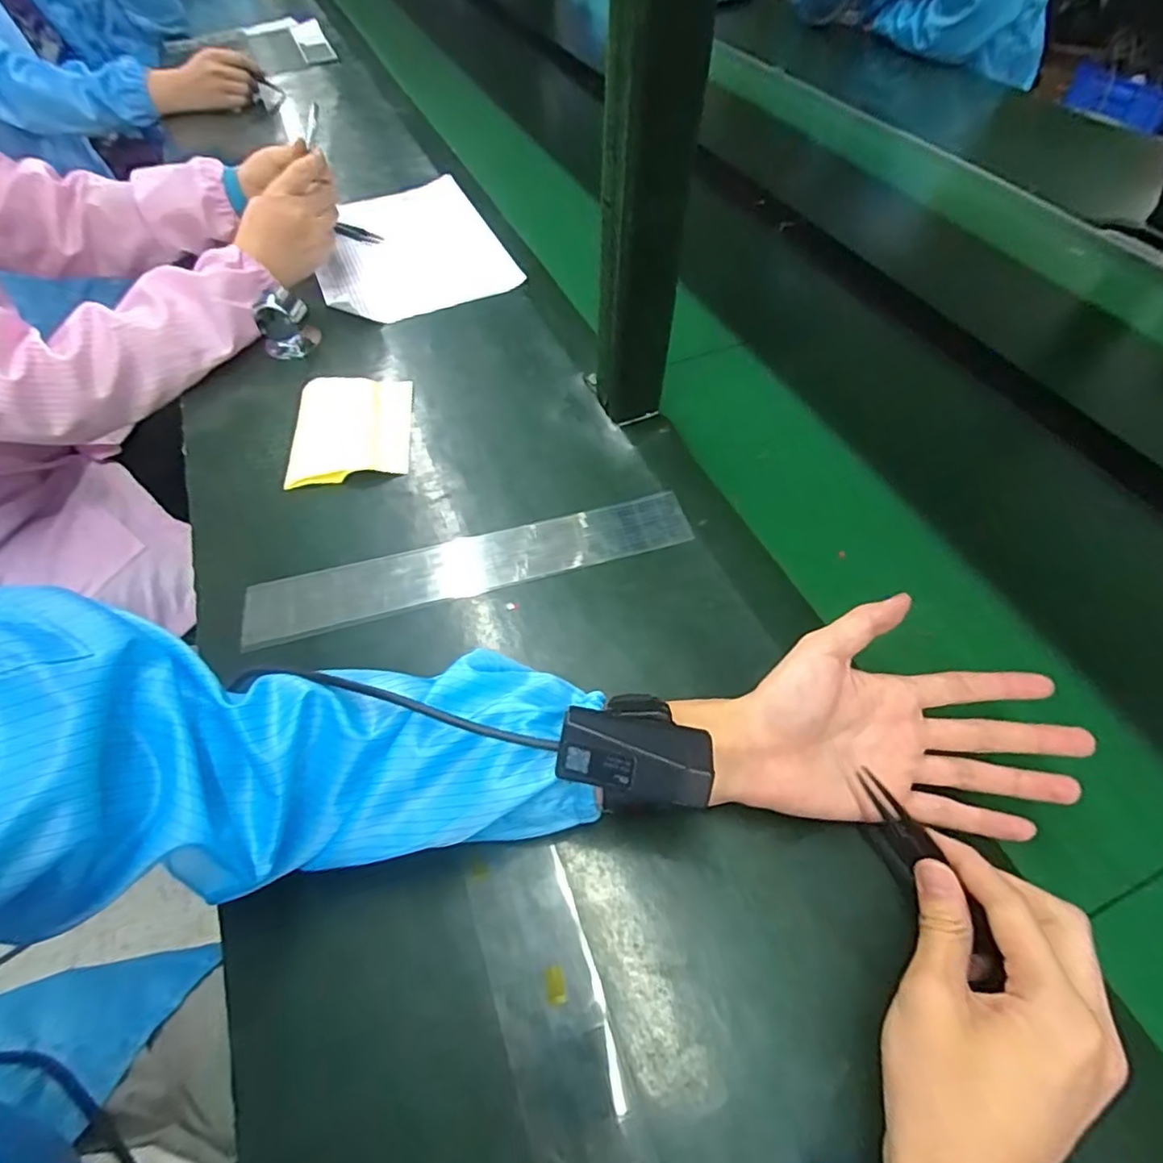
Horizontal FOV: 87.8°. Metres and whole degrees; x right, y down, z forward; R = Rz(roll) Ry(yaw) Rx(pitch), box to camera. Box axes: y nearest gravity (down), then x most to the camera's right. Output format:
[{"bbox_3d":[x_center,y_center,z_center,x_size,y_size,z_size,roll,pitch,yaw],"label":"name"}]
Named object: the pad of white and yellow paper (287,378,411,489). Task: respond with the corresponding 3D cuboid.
[{"bbox_3d":[-0.193,-0.133,0.512,0.094,0.015,0.117,-4,54,-3],"label":"pad of white and yellow paper"}]

